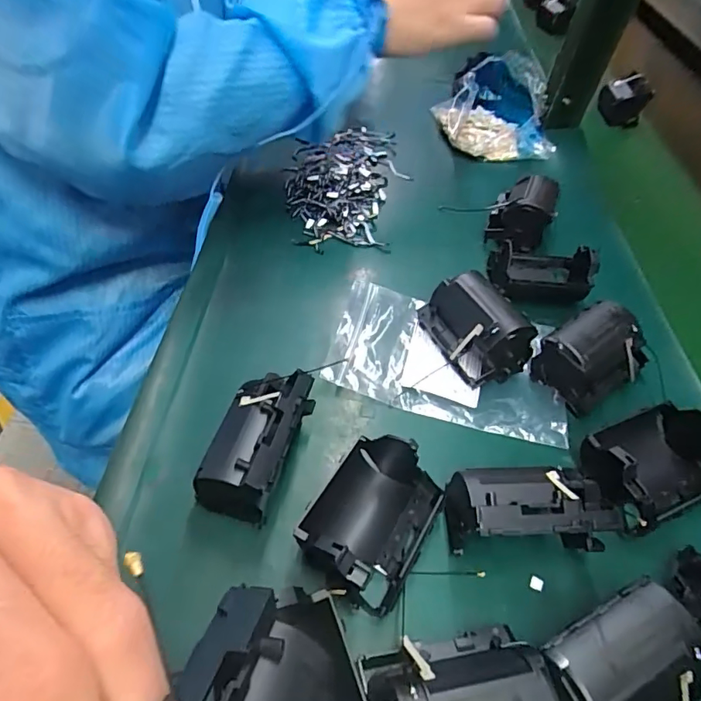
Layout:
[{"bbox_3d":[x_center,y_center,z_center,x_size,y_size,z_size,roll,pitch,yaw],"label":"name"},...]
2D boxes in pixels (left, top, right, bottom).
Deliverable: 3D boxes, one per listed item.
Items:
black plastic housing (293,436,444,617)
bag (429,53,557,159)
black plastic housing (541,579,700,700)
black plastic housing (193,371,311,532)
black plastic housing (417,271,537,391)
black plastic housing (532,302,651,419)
[{"bbox_3d":[0.011,0.079,0.241,0.055,0.043,0.079,25,52,15],"label":"black plastic housing"},{"bbox_3d":[0.161,-0.263,0.528,0.116,0.066,0.104,3,50,-8],"label":"bag"},{"bbox_3d":[0.111,0.135,0.205,0.067,0.042,0.050,-17,53,-19],"label":"black plastic housing"},{"bbox_3d":[-0.049,0.049,0.258,0.043,0.049,0.074,19,49,6],"label":"black plastic housing"},{"bbox_3d":[0.082,-0.016,0.331,0.049,0.040,0.071,-22,55,-22],"label":"black plastic housing"},{"bbox_3d":[0.159,0.002,0.323,0.070,0.039,0.048,-26,57,-24],"label":"black plastic housing"}]

